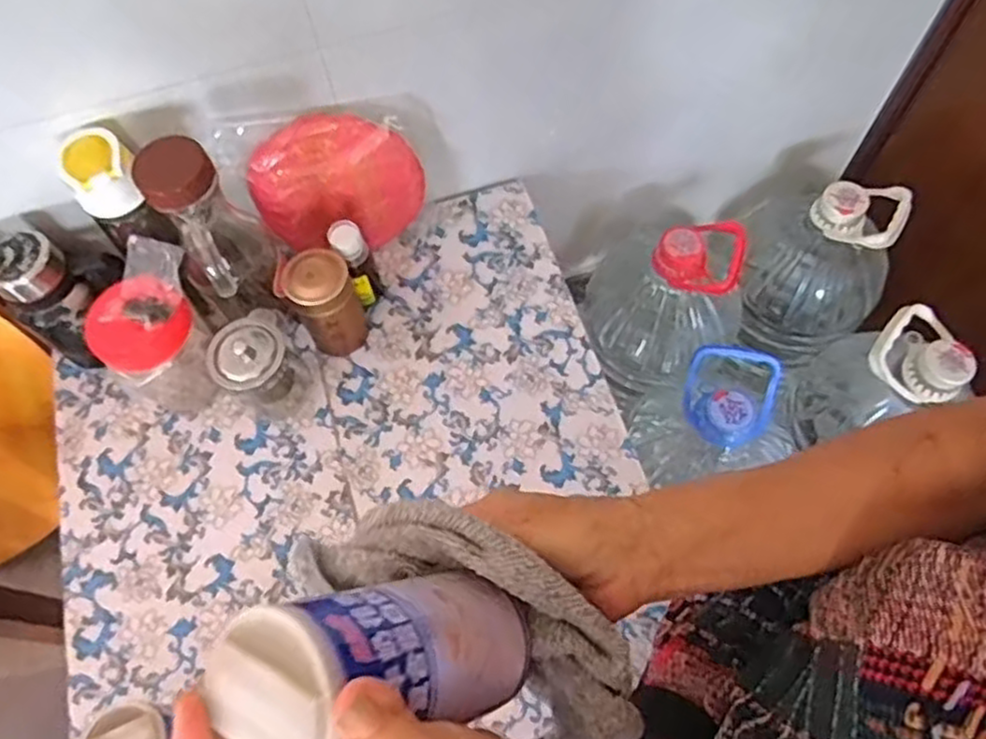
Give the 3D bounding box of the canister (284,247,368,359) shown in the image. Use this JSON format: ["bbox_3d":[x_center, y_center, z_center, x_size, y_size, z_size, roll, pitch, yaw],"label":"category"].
[{"bbox_3d":[-0.171,-0.067,0.770,0.062,0.119,0.062,-1,64,2],"label":"canister"}]

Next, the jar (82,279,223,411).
[{"bbox_3d":[-0.332,-0.017,0.742,0.077,0.150,0.091,34,70,17],"label":"jar"}]

